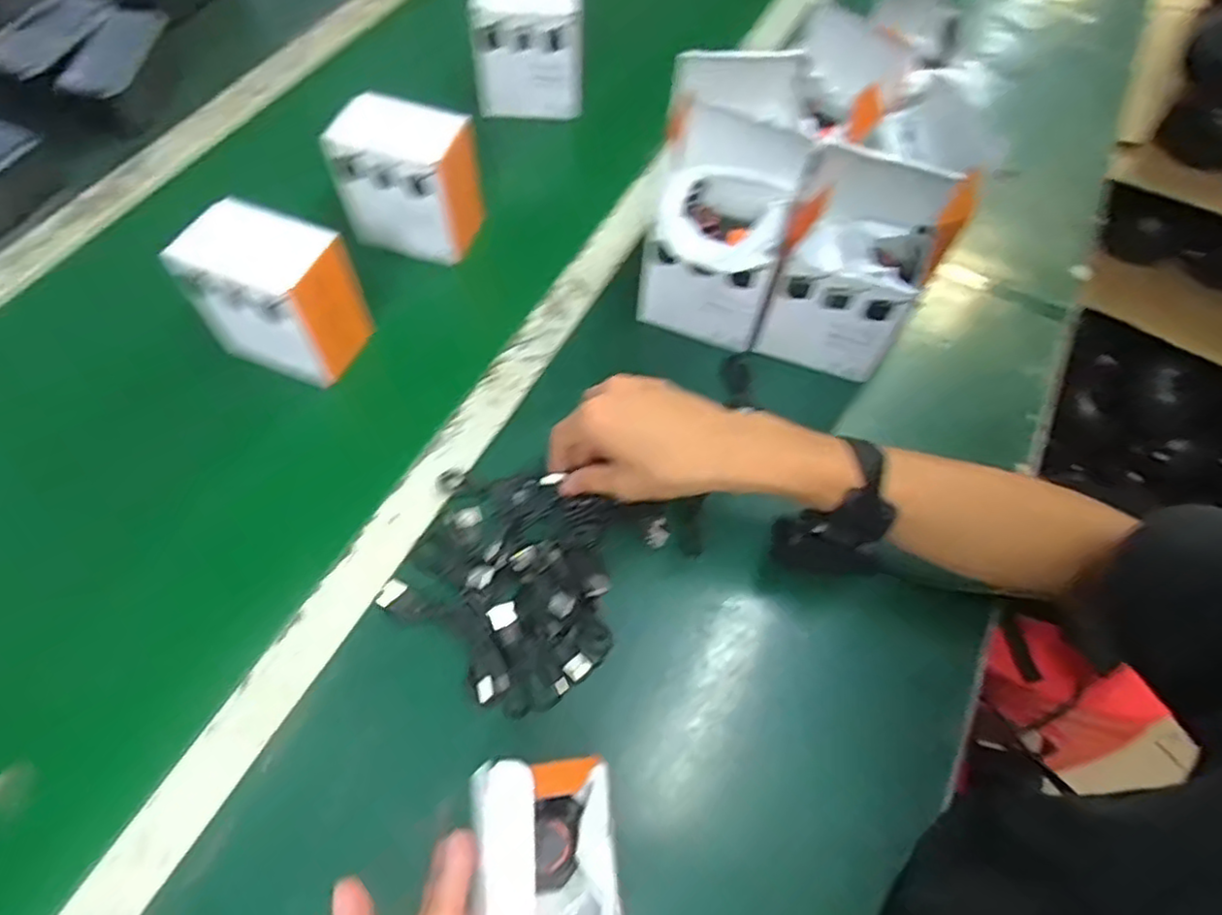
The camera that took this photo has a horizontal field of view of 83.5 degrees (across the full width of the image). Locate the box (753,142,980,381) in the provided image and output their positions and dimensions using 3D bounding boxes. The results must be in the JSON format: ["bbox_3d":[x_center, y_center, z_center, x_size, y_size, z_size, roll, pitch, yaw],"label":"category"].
[{"bbox_3d":[0.191,-0.149,0.544,0.110,0.157,0.076,21,62,8],"label":"box"}]

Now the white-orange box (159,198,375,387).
[{"bbox_3d":[-0.262,-0.126,0.535,0.108,0.105,0.078,17,62,6],"label":"white-orange box"}]

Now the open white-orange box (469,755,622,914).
[{"bbox_3d":[-0.024,0.177,0.284,0.058,0.081,0.094,-5,62,-6],"label":"open white-orange box"}]

